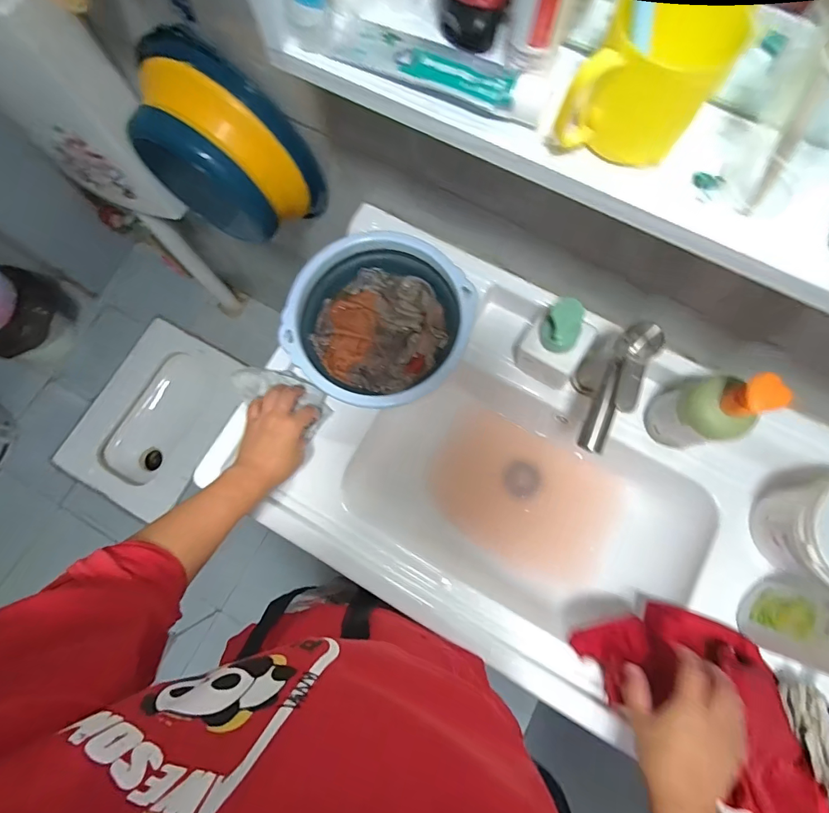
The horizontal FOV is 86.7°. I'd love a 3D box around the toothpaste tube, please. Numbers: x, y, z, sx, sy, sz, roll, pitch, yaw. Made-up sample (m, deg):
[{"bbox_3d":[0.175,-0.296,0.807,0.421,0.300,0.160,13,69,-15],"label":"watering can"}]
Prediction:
[{"bbox_3d":[0.019,-0.236,0.301,0.153,0.022,0.042,27,78,7],"label":"toothpaste tube"}]

